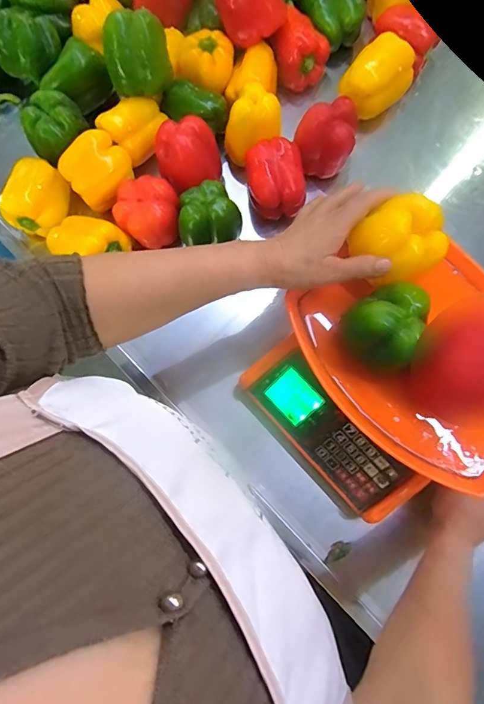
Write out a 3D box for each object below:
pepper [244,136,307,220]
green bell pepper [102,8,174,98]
[{"bbox_3d":[0.045,-0.235,0.552,0.073,0.058,0.081,-7,79,-2],"label":"pepper"},{"bbox_3d":[-0.133,-0.378,0.520,0.085,0.070,0.066,-13,80,-3],"label":"green bell pepper"}]

